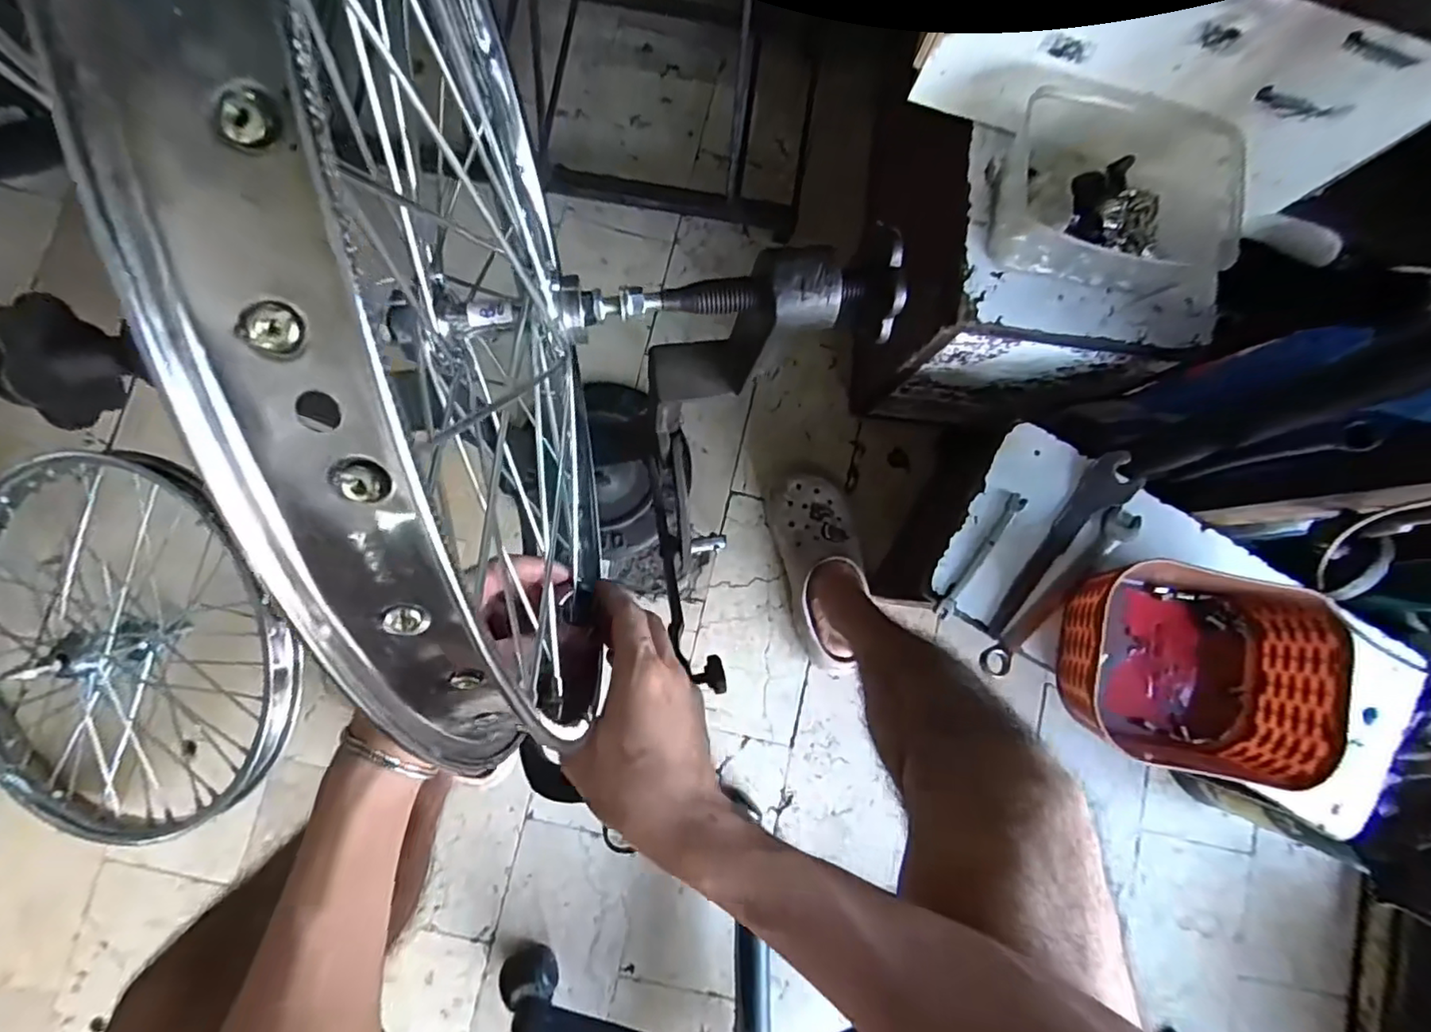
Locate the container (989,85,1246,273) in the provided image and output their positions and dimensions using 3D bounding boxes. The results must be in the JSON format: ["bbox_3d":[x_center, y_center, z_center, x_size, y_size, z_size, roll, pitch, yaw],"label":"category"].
[{"bbox_3d":[0.333,-0.265,0.494,0.186,0.068,0.120,5,84,-3],"label":"container"}]

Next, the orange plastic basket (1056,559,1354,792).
[{"bbox_3d":[0.404,0.128,0.514,0.207,0.074,0.163,12,83,-2],"label":"orange plastic basket"}]

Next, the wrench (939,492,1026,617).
[{"bbox_3d":[0.242,0.036,0.547,0.014,0.010,0.131,36,83,-1],"label":"wrench"}]

